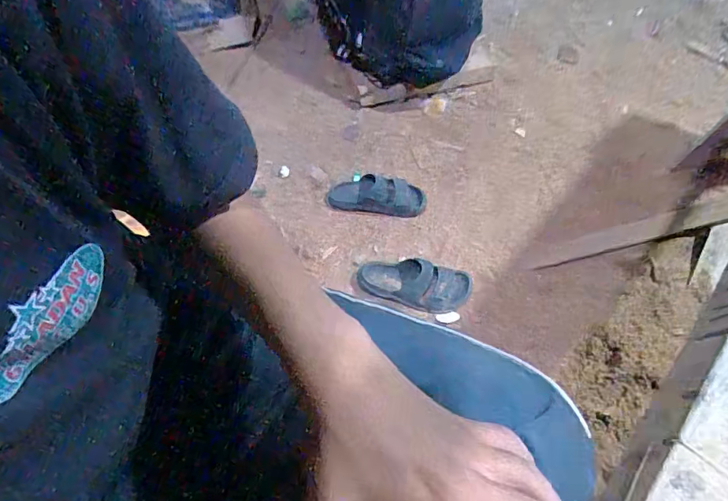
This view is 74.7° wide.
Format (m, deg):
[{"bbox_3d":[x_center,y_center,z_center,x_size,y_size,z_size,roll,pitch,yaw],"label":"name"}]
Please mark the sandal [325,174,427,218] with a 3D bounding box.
[{"bbox_3d":[0.033,-0.155,1.327,0.272,0.052,0.111,6,63,2],"label":"sandal"}]

